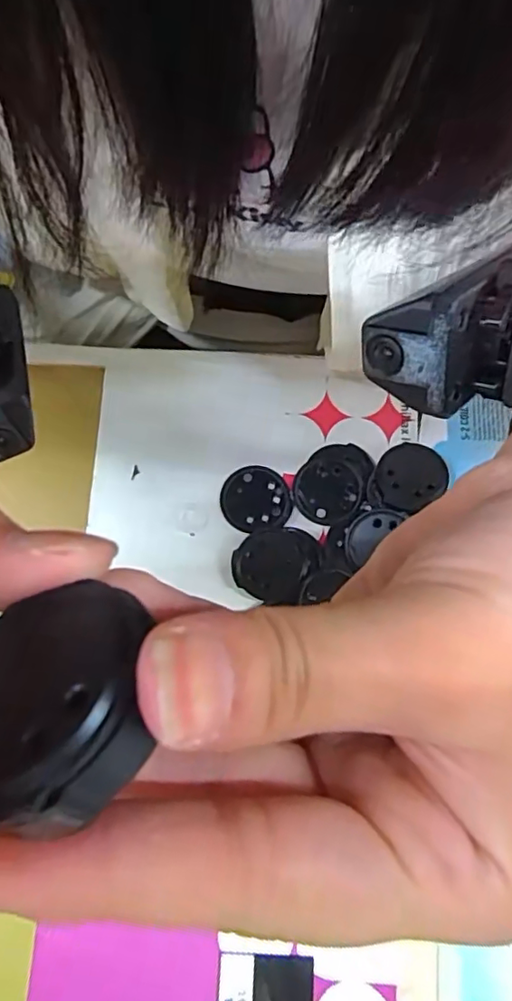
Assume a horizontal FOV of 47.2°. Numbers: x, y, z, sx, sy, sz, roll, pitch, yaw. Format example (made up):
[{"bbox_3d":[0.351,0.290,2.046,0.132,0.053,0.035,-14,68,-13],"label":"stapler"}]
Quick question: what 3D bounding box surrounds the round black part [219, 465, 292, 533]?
[{"bbox_3d":[0.000,-0.001,0.252,0.029,0.004,0.028,0,76,0],"label":"round black part"}]

